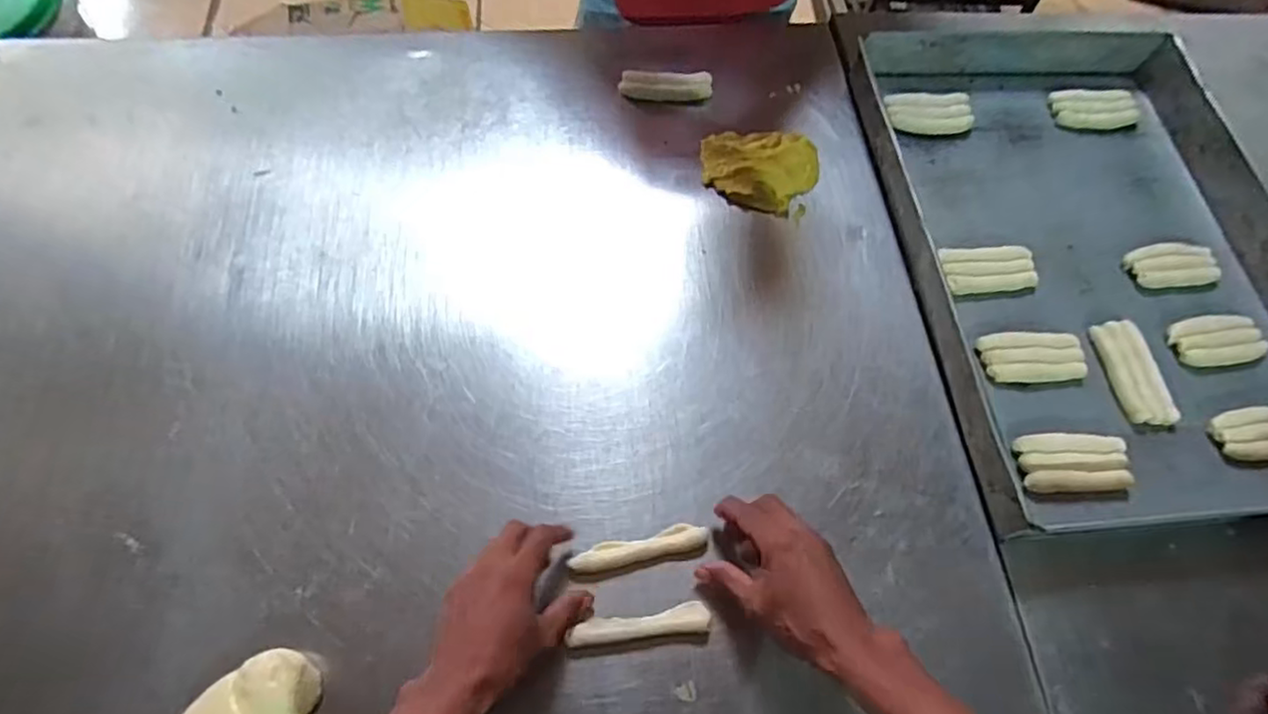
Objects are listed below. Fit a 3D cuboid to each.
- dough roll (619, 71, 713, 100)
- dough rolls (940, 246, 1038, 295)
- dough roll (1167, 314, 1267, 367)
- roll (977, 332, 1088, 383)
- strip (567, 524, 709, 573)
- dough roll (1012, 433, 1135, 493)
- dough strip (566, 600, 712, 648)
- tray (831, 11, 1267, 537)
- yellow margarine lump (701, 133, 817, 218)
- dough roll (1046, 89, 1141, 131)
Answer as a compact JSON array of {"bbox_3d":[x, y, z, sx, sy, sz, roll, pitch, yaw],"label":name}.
[{"bbox_3d":[0.039,-0.328,0.815,0.110,0.024,0.042,2,63,-2],"label":"dough roll"},{"bbox_3d":[0.384,-0.096,0.726,0.102,0.012,0.054,-7,64,-6],"label":"dough rolls"},{"bbox_3d":[0.616,-0.016,0.710,0.091,0.024,0.053,-4,64,-5],"label":"dough roll"},{"bbox_3d":[0.405,-0.001,0.680,0.103,0.014,0.058,-1,64,-3],"label":"roll"},{"bbox_3d":[0.005,0.165,0.579,0.119,0.013,0.025,-11,65,-7],"label":"strip"},{"bbox_3d":[0.408,0.101,0.623,0.096,0.026,0.053,1,63,-2],"label":"dough roll"},{"bbox_3d":[0.007,0.222,0.553,0.112,0.007,0.023,-7,64,-6],"label":"dough strip"},{"bbox_3d":[0.499,-0.126,0.737,0.416,0.059,0.612,-3,65,-5],"label":"tray"},{"bbox_3d":[0.139,-0.221,0.761,0.125,0.031,0.107,36,67,14],"label":"yellow margarine lump"},{"bbox_3d":[0.590,-0.316,0.855,0.110,0.025,0.059,-7,64,-6],"label":"dough roll"}]

